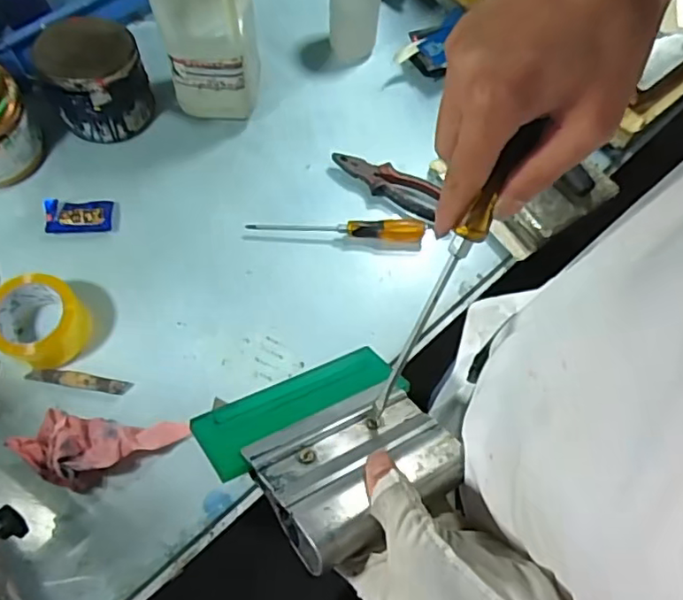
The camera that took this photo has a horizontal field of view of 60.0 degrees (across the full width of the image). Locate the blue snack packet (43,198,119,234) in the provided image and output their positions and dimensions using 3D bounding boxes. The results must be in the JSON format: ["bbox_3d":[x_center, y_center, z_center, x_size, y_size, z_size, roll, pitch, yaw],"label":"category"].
[{"bbox_3d":[-0.357,-0.118,0.810,0.094,0.016,0.052,-2,66,-3],"label":"blue snack packet"}]

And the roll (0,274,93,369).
[{"bbox_3d":[-0.377,0.022,0.723,0.120,0.063,0.101,35,69,12],"label":"roll"}]

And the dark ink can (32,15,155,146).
[{"bbox_3d":[-0.343,-0.310,0.835,0.125,0.125,0.125,1,66,-2],"label":"dark ink can"}]

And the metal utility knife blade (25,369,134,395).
[{"bbox_3d":[-0.321,0.099,0.723,0.121,0.009,0.018,9,66,1],"label":"metal utility knife blade"}]

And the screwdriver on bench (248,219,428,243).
[{"bbox_3d":[-0.004,-0.102,0.808,0.242,0.033,0.026,6,66,0],"label":"screwdriver on bench"}]

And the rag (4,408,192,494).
[{"bbox_3d":[-0.276,0.170,0.670,0.188,0.053,0.086,5,66,0],"label":"rag"}]

